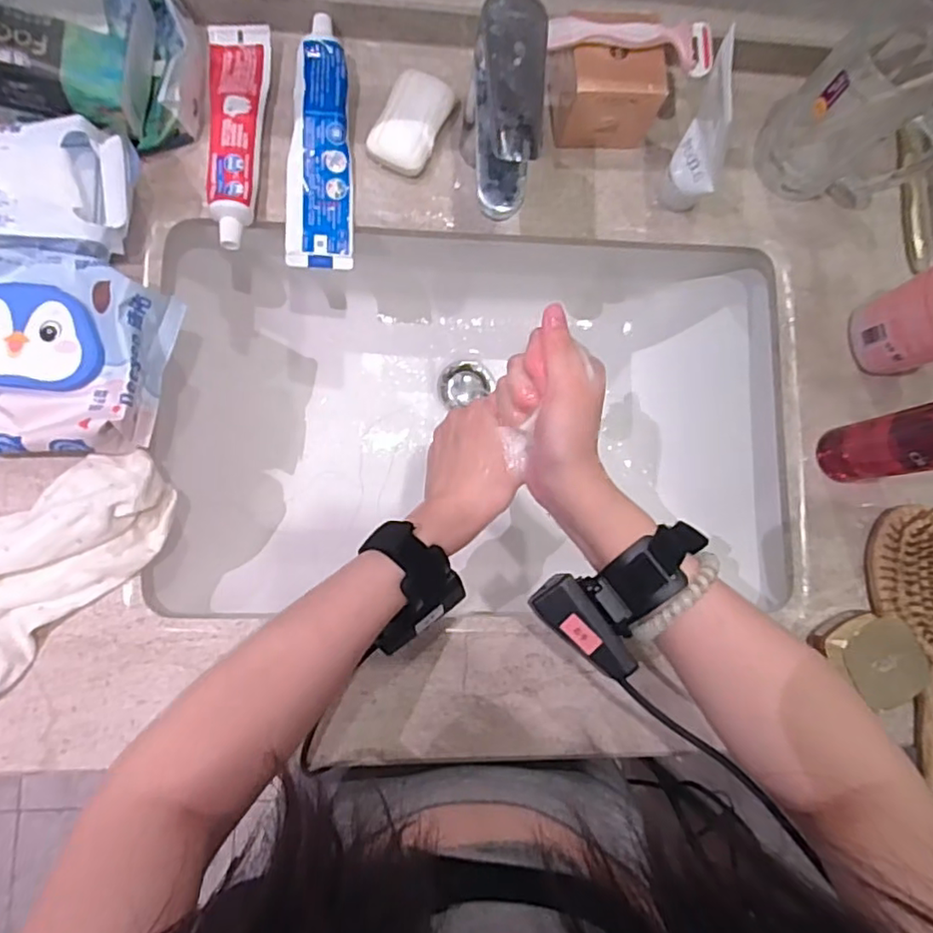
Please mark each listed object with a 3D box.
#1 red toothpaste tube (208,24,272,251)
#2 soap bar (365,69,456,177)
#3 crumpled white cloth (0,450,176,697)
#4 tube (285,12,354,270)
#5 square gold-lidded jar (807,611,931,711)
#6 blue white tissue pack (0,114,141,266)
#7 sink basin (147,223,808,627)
[{"bbox_3d":[-0.179,-0.260,0.482,0.046,0.024,0.178,0,83,-6],"label":"red toothpaste tube"},{"bbox_3d":[-0.044,-0.276,0.495,0.046,0.024,0.077,24,81,-3],"label":"soap bar"},{"bbox_3d":[-0.304,0.076,0.425,0.214,0.027,0.103,-36,88,-9],"label":"crumpled white cloth"},{"bbox_3d":[-0.115,-0.257,0.482,0.050,0.034,0.190,1,83,-6],"label":"tube"},{"bbox_3d":[0.308,0.145,0.469,0.066,0.045,0.059,-22,86,-8],"label":"square gold-lidded jar"},{"bbox_3d":[-0.316,-0.194,0.434,0.164,0.044,0.097,0,83,-6],"label":"blue white tissue pack"},{"bbox_3d":[0.007,-0.046,0.581,0.522,0.170,0.334,1,83,-6],"label":"sink basin"}]

